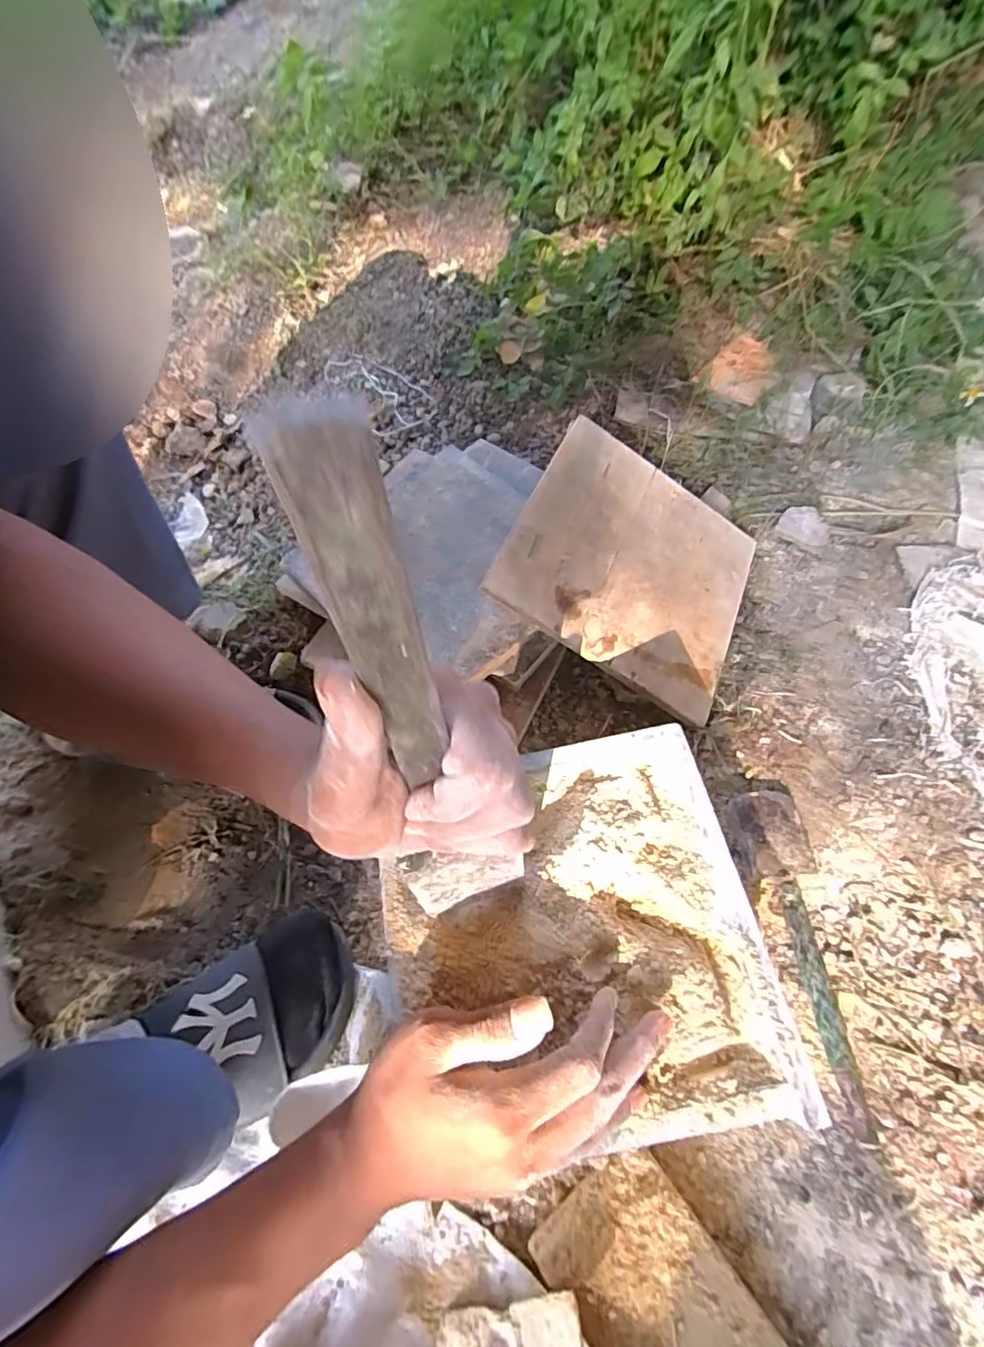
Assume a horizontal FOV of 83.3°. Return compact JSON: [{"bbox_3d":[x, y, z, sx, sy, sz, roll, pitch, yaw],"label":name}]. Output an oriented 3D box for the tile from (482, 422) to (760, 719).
[{"bbox_3d":[0.145,-0.110,0.560,0.248,0.010,0.237,30,68,-11],"label":"tile"}]

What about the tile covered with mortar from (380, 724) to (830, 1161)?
[{"bbox_3d":[0.048,0.156,0.346,0.224,0.021,0.224,-9,62,-1],"label":"tile covered with mortar"}]

